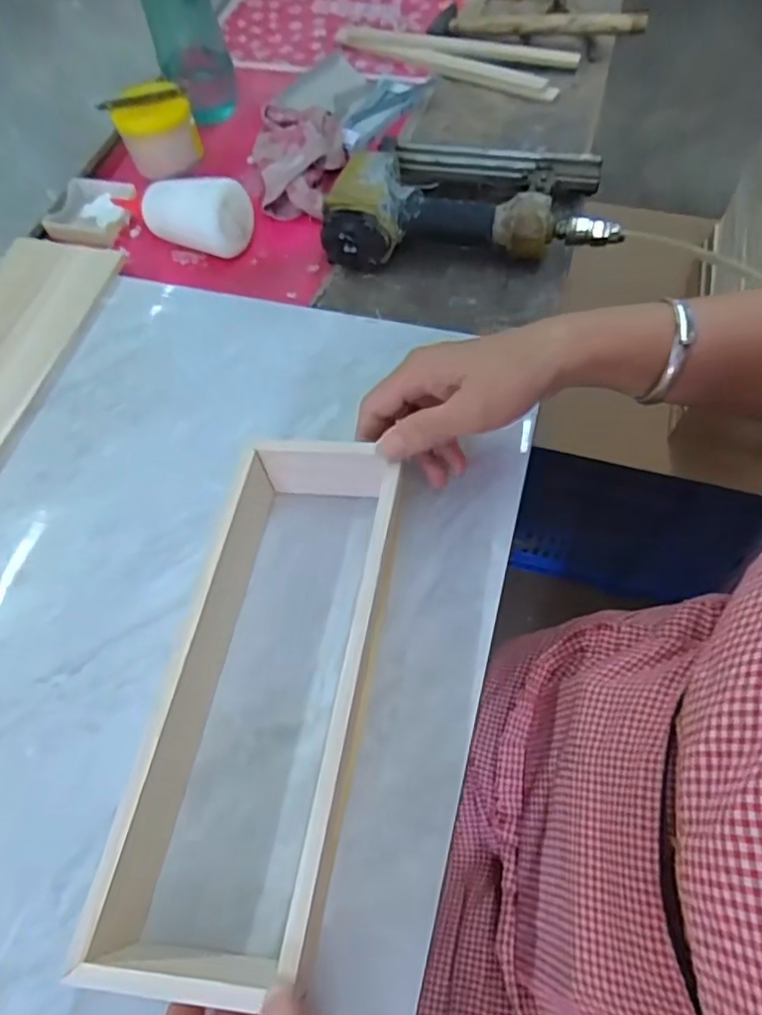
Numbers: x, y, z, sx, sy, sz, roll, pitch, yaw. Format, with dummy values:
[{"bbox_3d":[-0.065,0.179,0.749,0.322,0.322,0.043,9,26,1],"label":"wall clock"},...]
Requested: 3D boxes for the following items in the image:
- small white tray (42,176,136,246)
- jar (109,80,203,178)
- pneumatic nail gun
[{"bbox_3d":[-0.299,-0.303,0.611,0.079,0.019,0.081,10,63,9],"label":"small white tray"},{"bbox_3d":[-0.235,-0.398,0.630,0.079,0.063,0.064,-21,63,-7],"label":"jar"},{"bbox_3d":[0.084,-0.286,0.544,0.247,0.062,0.156,6,63,7],"label":"pneumatic nail gun"}]

